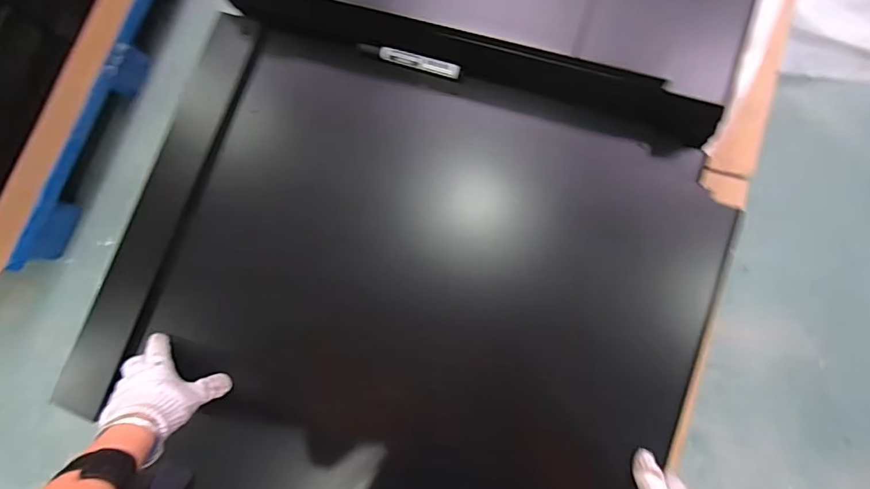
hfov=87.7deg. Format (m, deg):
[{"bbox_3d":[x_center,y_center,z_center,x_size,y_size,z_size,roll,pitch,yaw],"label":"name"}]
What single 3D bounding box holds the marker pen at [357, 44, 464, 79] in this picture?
[{"bbox_3d":[-0.029,-0.236,0.580,0.135,0.014,0.017,19,85,11],"label":"marker pen"}]

